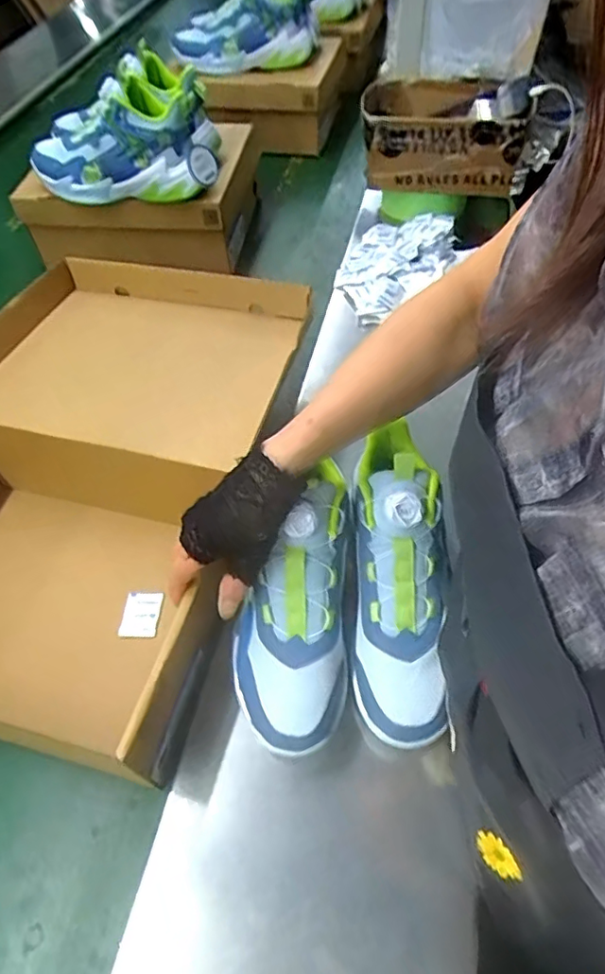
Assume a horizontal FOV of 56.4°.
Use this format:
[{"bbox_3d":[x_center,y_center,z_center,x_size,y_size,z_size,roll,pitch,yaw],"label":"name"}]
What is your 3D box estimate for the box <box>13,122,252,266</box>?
[{"bbox_3d":[-0.257,-0.502,0.877,0.316,0.249,0.253,4,55,7],"label":"box"}]

